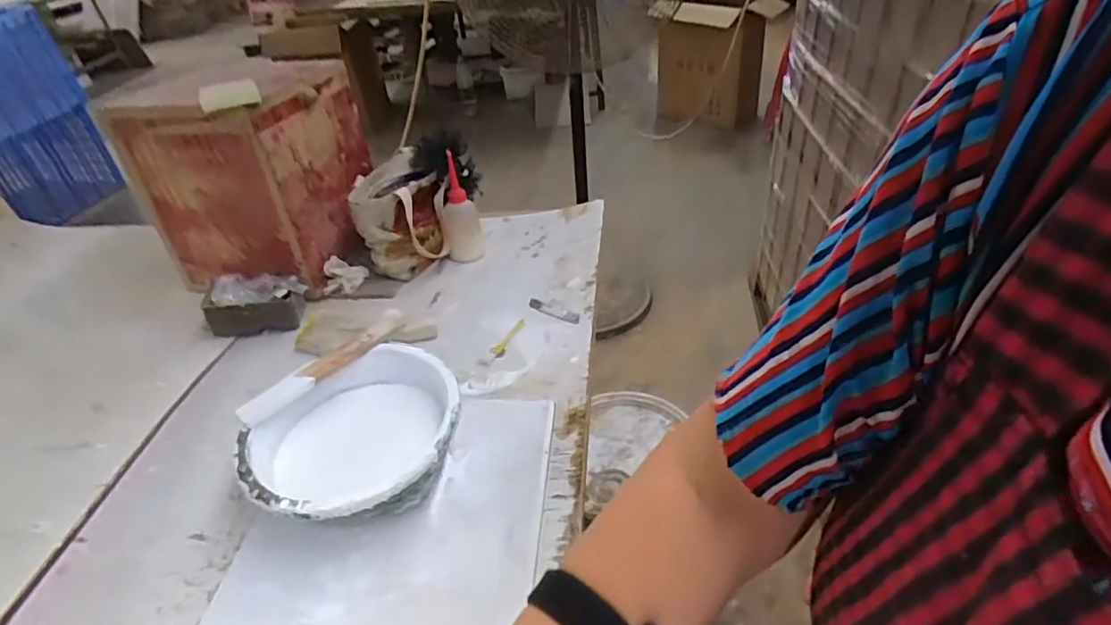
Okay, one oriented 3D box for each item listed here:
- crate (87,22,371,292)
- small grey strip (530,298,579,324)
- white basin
[{"bbox_3d":[-0.473,-0.226,0.972,0.279,0.298,0.246,4,39,15],"label":"crate"},{"bbox_3d":[-0.004,-0.002,0.871,0.099,0.009,0.022,25,48,35],"label":"small grey strip"},{"bbox_3d":[-0.199,0.142,0.636,0.221,0.081,0.195,-35,45,-30],"label":"white basin"}]

